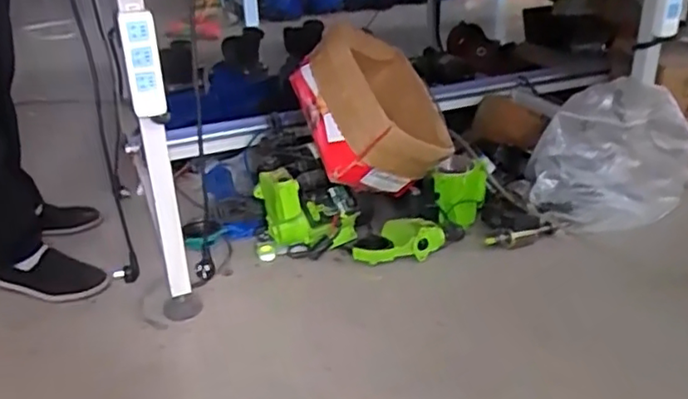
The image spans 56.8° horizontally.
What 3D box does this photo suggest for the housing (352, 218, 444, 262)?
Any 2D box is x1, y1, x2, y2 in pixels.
[{"bbox_3d":[0.125,0.100,1.511,0.218,0.076,0.105,-6,27,-8],"label":"housing"}]

